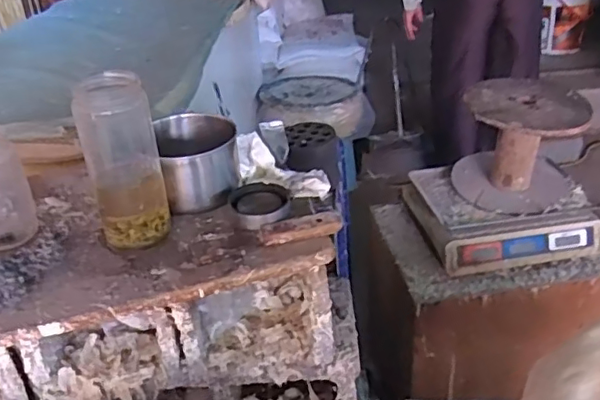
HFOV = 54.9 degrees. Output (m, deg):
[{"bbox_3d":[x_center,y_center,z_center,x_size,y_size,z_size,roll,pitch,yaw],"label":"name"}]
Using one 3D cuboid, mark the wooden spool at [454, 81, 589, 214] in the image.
[{"bbox_3d":[0.442,-0.117,1.174,0.227,0.199,0.235,-4,29,2],"label":"wooden spool"}]

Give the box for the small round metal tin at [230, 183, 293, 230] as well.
[{"bbox_3d":[-0.049,0.006,0.712,0.065,0.028,0.066,-4,29,2],"label":"small round metal tin"}]

